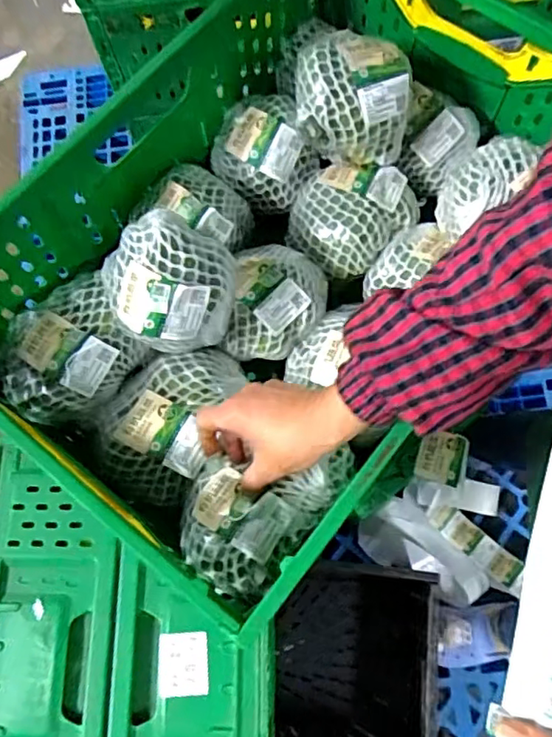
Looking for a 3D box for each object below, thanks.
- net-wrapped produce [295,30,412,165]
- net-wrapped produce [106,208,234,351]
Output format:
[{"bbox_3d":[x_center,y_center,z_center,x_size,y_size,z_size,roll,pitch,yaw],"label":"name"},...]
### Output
[{"bbox_3d":[0.080,-0.278,0.615,0.116,0.092,0.109,2,71,3],"label":"net-wrapped produce"},{"bbox_3d":[-0.097,-0.079,0.554,0.114,0.087,0.109,-1,71,2],"label":"net-wrapped produce"}]

